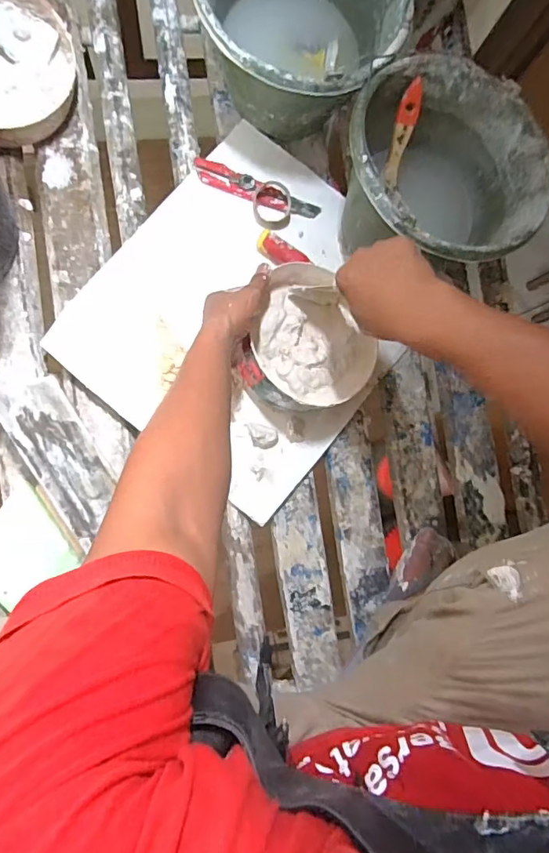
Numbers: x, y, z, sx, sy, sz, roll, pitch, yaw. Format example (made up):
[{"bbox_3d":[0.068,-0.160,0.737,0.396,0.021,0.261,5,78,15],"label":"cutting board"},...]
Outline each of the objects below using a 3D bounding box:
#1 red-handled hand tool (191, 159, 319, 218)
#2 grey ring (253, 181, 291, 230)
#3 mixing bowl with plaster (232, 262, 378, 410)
[{"bbox_3d":[-0.025,-0.330,0.685,0.182,0.021,0.039,18,84,-7],"label":"red-handled hand tool"},{"bbox_3d":[-0.003,-0.310,0.684,0.054,0.027,0.060,-1,87,-8],"label":"grey ring"},{"bbox_3d":[0.036,-0.105,0.624,0.168,0.069,0.184,-32,91,-9],"label":"mixing bowl with plaster"}]

